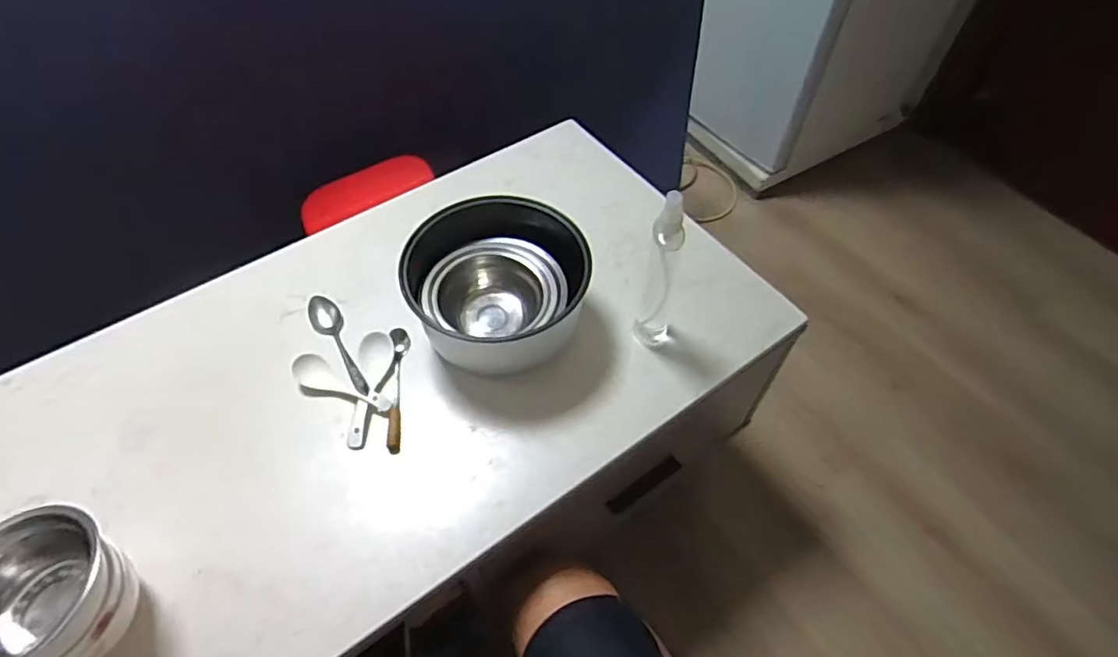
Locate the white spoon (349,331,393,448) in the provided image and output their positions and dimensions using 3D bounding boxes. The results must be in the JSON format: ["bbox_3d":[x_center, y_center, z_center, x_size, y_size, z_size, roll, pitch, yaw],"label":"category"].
[{"bbox_3d":[-0.213,0.068,0.676,0.035,0.022,0.132,2,55,1],"label":"white spoon"}]

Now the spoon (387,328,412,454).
[{"bbox_3d":[-0.181,0.067,0.683,0.020,0.015,0.149,-5,56,-4],"label":"spoon"}]

